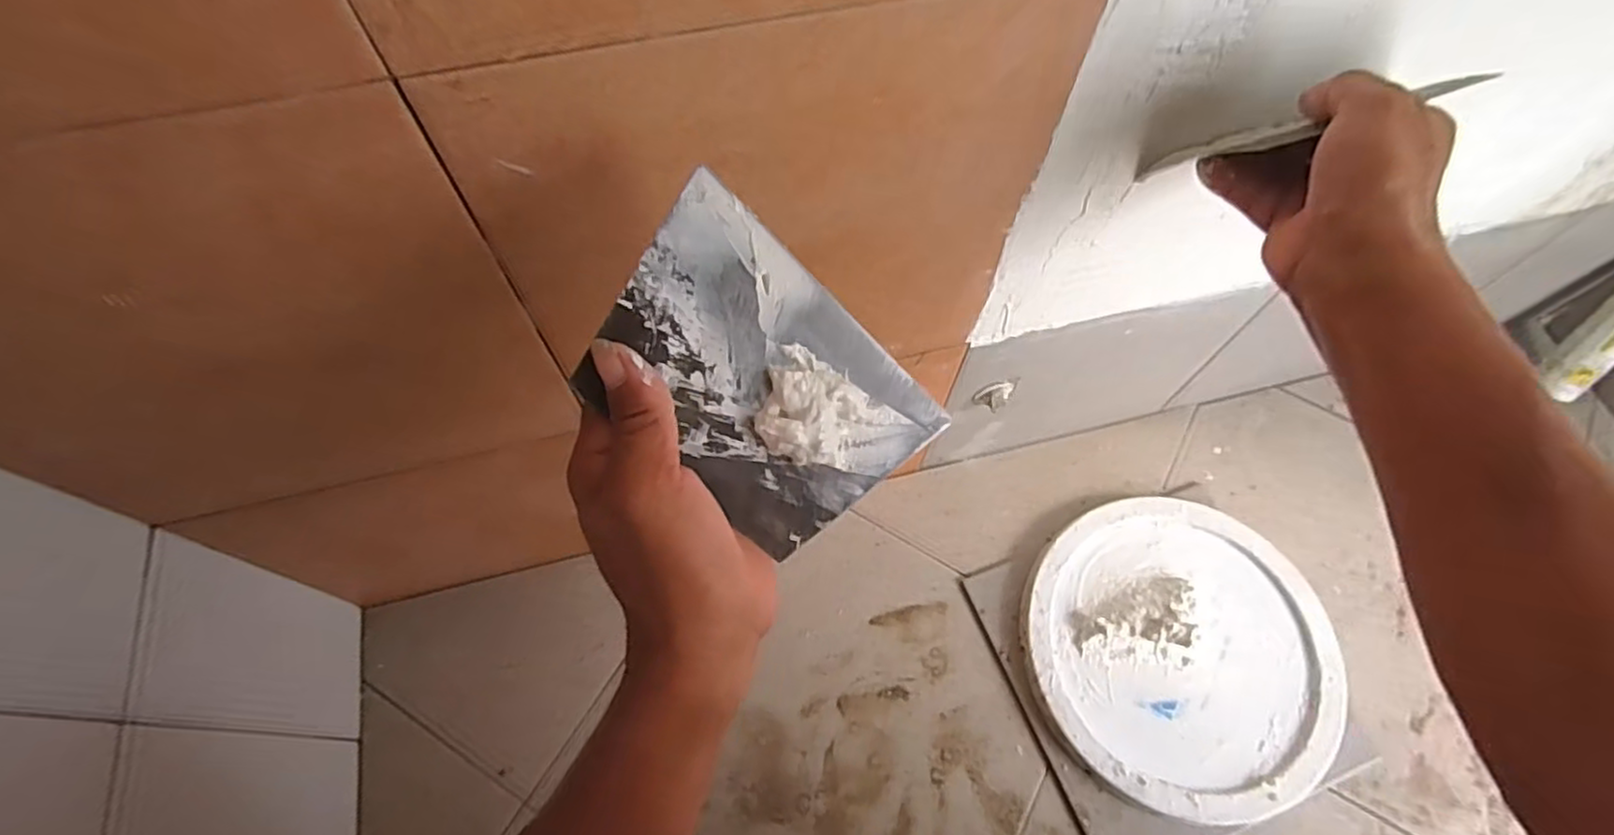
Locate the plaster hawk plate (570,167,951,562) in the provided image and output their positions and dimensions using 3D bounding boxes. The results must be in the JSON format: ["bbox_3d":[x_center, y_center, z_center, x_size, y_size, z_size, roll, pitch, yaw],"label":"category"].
[{"bbox_3d":[-0.017,-0.012,0.287,0.140,0.013,0.093,44,84,-16],"label":"plaster hawk plate"}]

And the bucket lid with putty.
[{"bbox_3d":[0.364,0.222,0.699,0.291,0.046,0.287,0,64,-1],"label":"bucket lid with putty"}]

